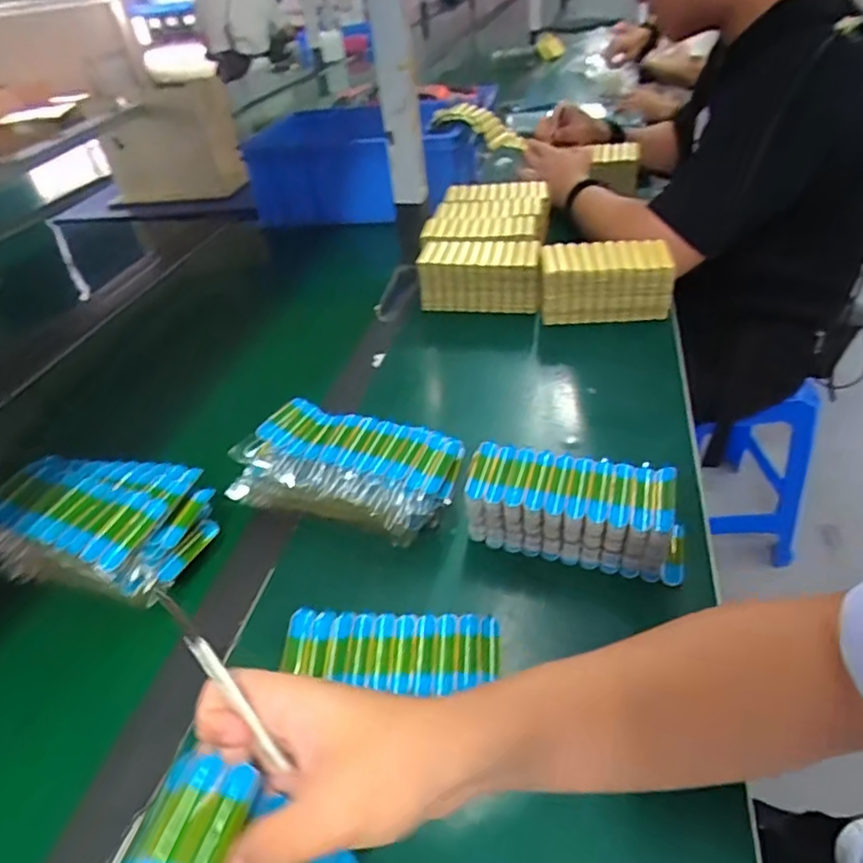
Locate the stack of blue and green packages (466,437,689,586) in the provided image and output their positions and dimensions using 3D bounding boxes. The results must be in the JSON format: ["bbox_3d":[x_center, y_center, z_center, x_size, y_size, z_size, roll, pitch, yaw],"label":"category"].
[{"bbox_3d":[0.116,0.062,0.492,0.169,0.066,0.060,8,40,17],"label":"stack of blue and green packages"}]

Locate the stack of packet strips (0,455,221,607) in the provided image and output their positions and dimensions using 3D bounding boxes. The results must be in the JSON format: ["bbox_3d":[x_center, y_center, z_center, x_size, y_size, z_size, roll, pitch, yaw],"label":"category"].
[{"bbox_3d":[-0.273,0.079,0.505,0.173,0.072,0.119,9,40,18],"label":"stack of packet strips"}]

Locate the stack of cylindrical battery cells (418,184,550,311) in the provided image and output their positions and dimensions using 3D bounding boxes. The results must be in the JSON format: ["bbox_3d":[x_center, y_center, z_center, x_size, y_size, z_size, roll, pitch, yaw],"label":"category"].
[{"bbox_3d":[0.078,-0.272,0.885,0.167,0.088,0.240,4,39,12],"label":"stack of cylindrical battery cells"}]

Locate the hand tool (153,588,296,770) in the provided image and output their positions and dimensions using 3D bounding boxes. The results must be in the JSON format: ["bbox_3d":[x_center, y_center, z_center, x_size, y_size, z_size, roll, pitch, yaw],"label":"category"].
[{"bbox_3d":[-0.096,0.111,0.276,0.007,0.013,0.097,-35,86,-31],"label":"hand tool"}]

